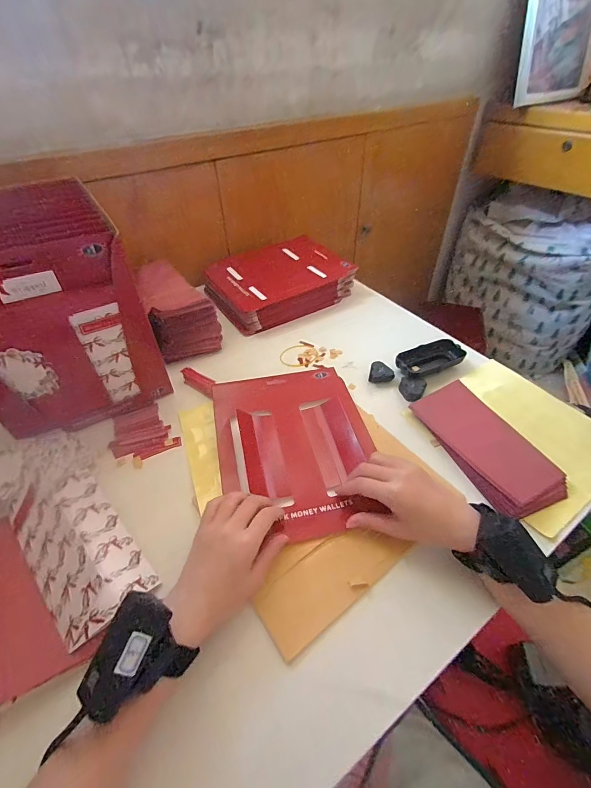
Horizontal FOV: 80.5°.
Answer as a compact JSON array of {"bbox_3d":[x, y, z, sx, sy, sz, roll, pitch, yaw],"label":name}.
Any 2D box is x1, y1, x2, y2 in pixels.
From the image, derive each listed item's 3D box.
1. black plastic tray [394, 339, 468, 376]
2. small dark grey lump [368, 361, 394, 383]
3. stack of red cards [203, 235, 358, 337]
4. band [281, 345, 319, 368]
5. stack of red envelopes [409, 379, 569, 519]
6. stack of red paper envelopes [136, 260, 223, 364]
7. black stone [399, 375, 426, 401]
[{"bbox_3d":[0.218,-0.058,0.563,0.110,0.019,0.051,-18,47,-16],"label":"black plastic tray"},{"bbox_3d":[0.137,-0.033,0.553,0.037,0.015,0.036,10,46,12],"label":"small dark grey lump"},{"bbox_3d":[-0.041,-0.237,0.725,0.276,0.061,0.214,-25,49,-21],"label":"stack of red cards"},{"bbox_3d":[0.005,-0.066,0.601,0.066,0.004,0.058,-31,52,-26],"label":"band"},{"bbox_3d":[0.245,0.061,0.453,0.109,0.015,0.190,-17,47,-15],"label":"stack of red envelopes"},{"bbox_3d":[-0.205,-0.155,0.612,0.103,0.091,0.207,-19,47,-17],"label":"stack of red paper envelopes"},{"bbox_3d":[0.177,-0.010,0.529,0.037,0.014,0.045,13,47,15],"label":"black stone"}]

